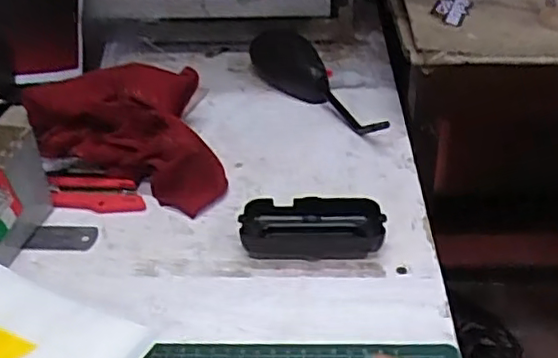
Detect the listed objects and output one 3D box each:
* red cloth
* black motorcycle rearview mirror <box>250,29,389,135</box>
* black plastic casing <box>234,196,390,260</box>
[{"bbox_3d":[-0.151,-0.045,0.601,0.171,0.067,0.193,-10,35,-12],"label":"red cloth"},{"bbox_3d":[0.033,-0.116,0.740,0.070,0.027,0.290,-12,35,-15],"label":"black motorcycle rearview mirror"},{"bbox_3d":[0.026,0.040,0.513,0.109,0.028,0.050,1,34,4],"label":"black plastic casing"}]

